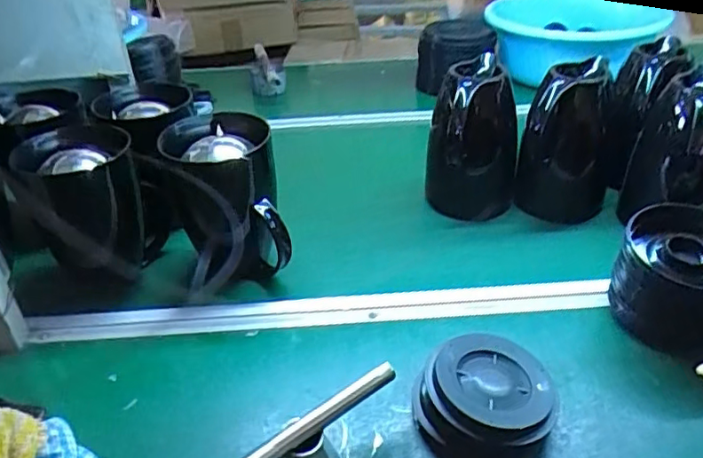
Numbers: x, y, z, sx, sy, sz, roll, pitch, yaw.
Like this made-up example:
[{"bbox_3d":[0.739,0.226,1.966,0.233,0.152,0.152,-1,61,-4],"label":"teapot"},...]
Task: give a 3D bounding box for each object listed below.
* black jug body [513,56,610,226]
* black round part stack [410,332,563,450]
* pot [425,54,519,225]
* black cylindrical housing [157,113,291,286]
[{"bbox_3d":[0.307,-0.115,0.847,0.118,0.212,0.132,15,39,23],"label":"black jug body"},{"bbox_3d":[0.132,0.157,0.562,0.119,0.050,0.118,-2,35,1],"label":"black round part stack"},{"bbox_3d":[0.174,-0.122,0.868,0.126,0.220,0.120,-2,33,1],"label":"pot"},{"bbox_3d":[-0.157,-0.028,0.765,0.134,0.210,0.147,-2,33,1],"label":"black cylindrical housing"}]

